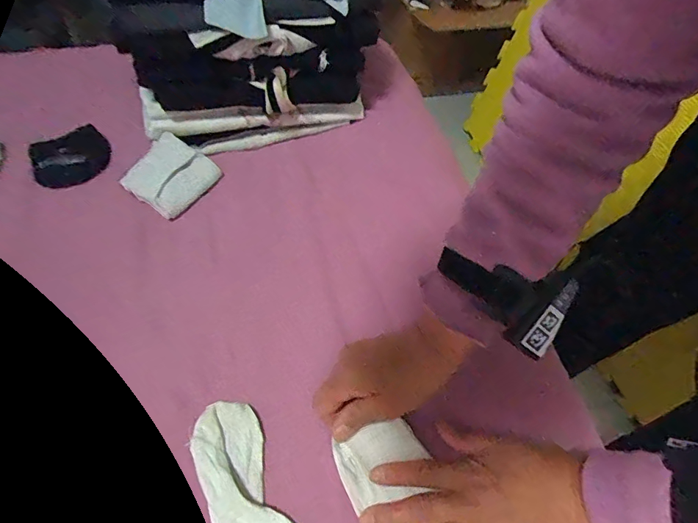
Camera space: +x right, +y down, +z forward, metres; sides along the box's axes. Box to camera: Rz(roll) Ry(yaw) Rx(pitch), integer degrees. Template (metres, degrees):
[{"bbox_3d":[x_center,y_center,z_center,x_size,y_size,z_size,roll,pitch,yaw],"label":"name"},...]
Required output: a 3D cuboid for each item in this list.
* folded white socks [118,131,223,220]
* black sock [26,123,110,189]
[{"bbox_3d":[-0.204,-0.101,0.510,0.076,0.033,0.085,32,60,16],"label":"folded white socks"},{"bbox_3d":[-0.324,-0.121,0.519,0.085,0.019,0.062,-32,83,-26],"label":"black sock"}]

